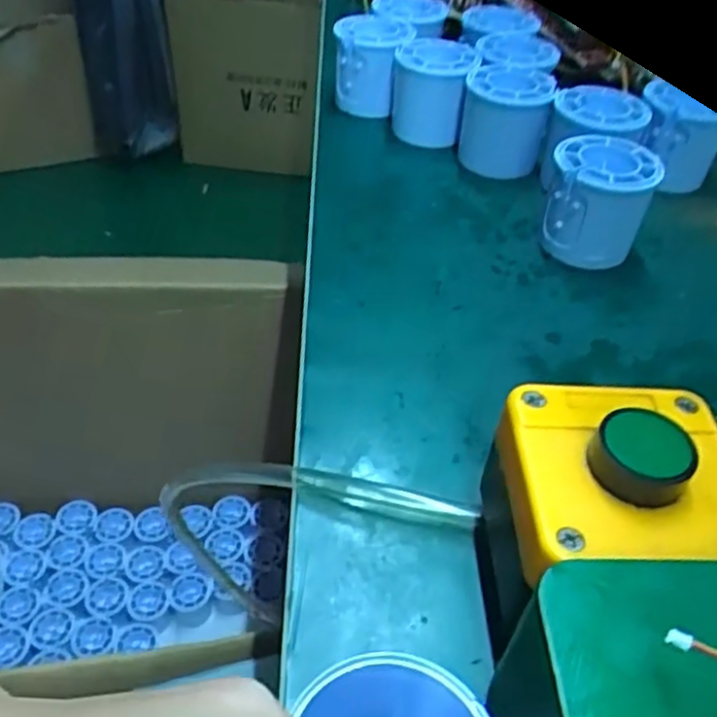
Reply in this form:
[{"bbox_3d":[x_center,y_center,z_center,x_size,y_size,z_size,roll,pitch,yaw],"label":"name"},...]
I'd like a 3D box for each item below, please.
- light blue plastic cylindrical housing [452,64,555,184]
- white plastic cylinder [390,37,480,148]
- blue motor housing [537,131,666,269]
[{"bbox_3d":[0.093,-0.154,0.466,0.053,0.055,0.055,15,42,9],"label":"light blue plastic cylindrical housing"},{"bbox_3d":[0.048,-0.176,0.486,0.053,0.056,0.060,9,42,3],"label":"white plastic cylinder"},{"bbox_3d":[0.128,-0.086,0.393,0.054,0.055,0.054,19,43,14],"label":"blue motor housing"}]

